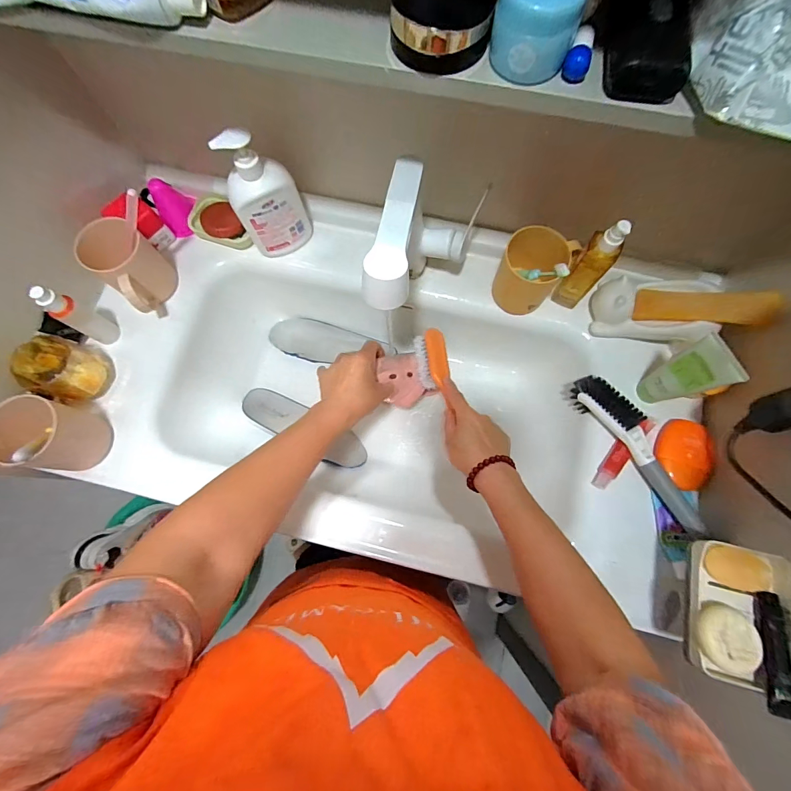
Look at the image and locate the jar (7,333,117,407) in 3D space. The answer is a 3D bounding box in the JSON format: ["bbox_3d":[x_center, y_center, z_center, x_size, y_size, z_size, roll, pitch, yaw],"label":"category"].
[{"bbox_3d":[-0.482,-0.038,0.568,0.085,0.077,0.093,0,75,1],"label":"jar"}]

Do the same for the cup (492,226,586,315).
[{"bbox_3d":[0.190,-0.171,0.546,0.085,0.098,0.076,13,76,5],"label":"cup"}]

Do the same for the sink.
[{"bbox_3d":[-0.039,-0.017,0.662,0.864,0.214,0.506,12,76,4],"label":"sink"}]

